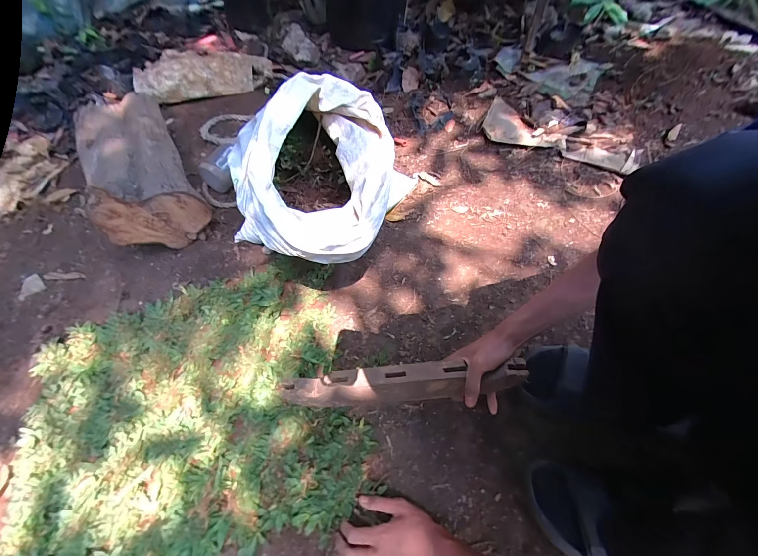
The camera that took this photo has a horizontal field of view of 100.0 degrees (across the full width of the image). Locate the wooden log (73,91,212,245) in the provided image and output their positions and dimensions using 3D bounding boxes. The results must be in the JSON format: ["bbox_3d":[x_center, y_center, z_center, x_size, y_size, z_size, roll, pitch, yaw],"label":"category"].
[{"bbox_3d":[-0.626,-0.298,0.817,0.215,0.186,0.448,-31,62,-10],"label":"wooden log"}]

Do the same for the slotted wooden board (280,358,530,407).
[{"bbox_3d":[0.032,0.163,0.494,0.365,0.057,0.045,-7,60,7],"label":"slotted wooden board"}]

